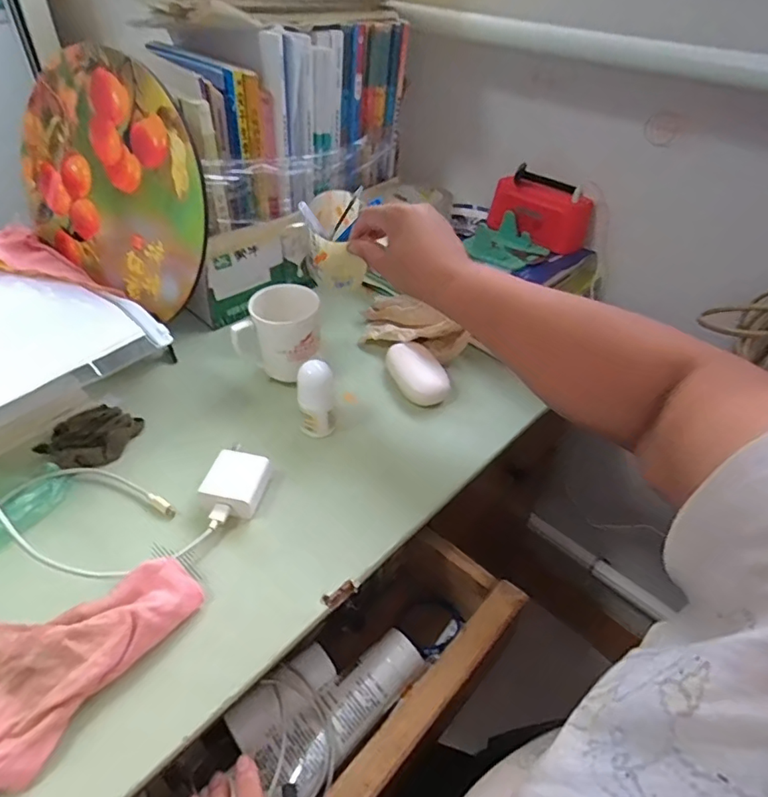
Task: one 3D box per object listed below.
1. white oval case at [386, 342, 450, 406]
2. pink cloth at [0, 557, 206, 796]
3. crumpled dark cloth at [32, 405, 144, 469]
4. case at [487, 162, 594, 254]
[{"bbox_3d":[0.037,-0.029,0.600,0.051,0.027,0.093,-16,46,-20],"label":"white oval case"},{"bbox_3d":[-0.212,0.165,0.364,0.153,0.030,0.105,-32,54,-33],"label":"pink cloth"},{"bbox_3d":[-0.282,0.037,0.509,0.052,0.026,0.087,35,51,29],"label":"crumpled dark cloth"},{"bbox_3d":[0.212,-0.255,0.714,0.135,0.074,0.051,17,44,13],"label":"case"}]

